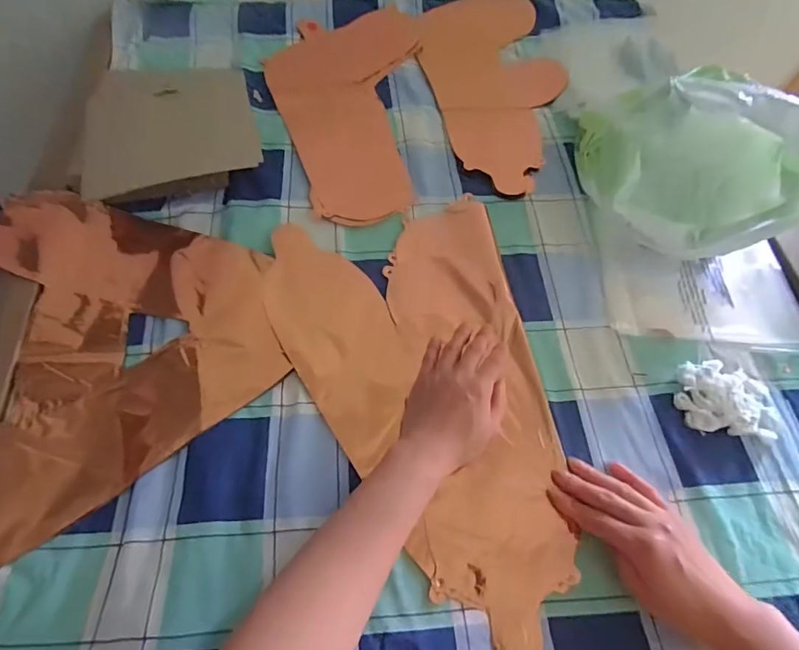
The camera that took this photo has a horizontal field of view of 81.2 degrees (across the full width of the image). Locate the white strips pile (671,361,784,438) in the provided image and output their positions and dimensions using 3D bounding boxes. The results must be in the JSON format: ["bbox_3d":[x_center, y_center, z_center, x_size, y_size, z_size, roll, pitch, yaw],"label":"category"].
[{"bbox_3d":[0.319,0.070,0.450,0.094,0.024,0.068,8,62,2],"label":"white strips pile"}]

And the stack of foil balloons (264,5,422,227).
[{"bbox_3d":[-0.082,-0.313,0.652,0.206,0.011,0.429,4,62,0],"label":"stack of foil balloons"}]

